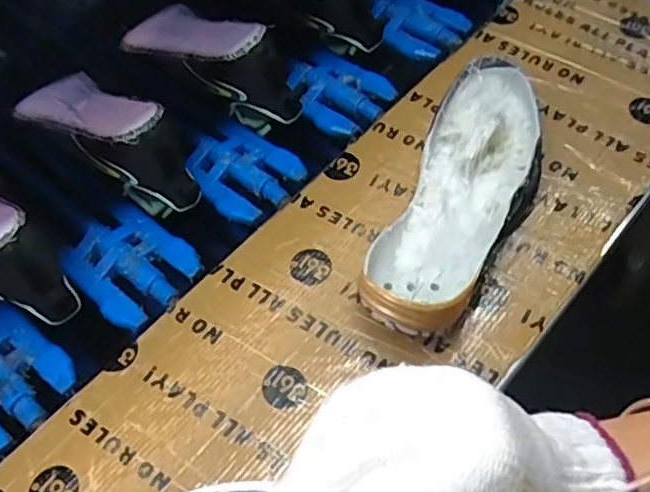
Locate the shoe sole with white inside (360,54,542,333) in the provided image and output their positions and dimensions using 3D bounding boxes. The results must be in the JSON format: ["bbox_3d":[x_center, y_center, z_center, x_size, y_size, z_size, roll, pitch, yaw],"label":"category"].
[{"bbox_3d":[0.110,-0.035,0.504,0.096,0.060,0.254,19,61,16],"label":"shoe sole with white inside"}]

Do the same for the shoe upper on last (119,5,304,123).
[{"bbox_3d":[-0.115,-0.191,0.631,0.215,0.091,0.067,32,65,23],"label":"shoe upper on last"}]

